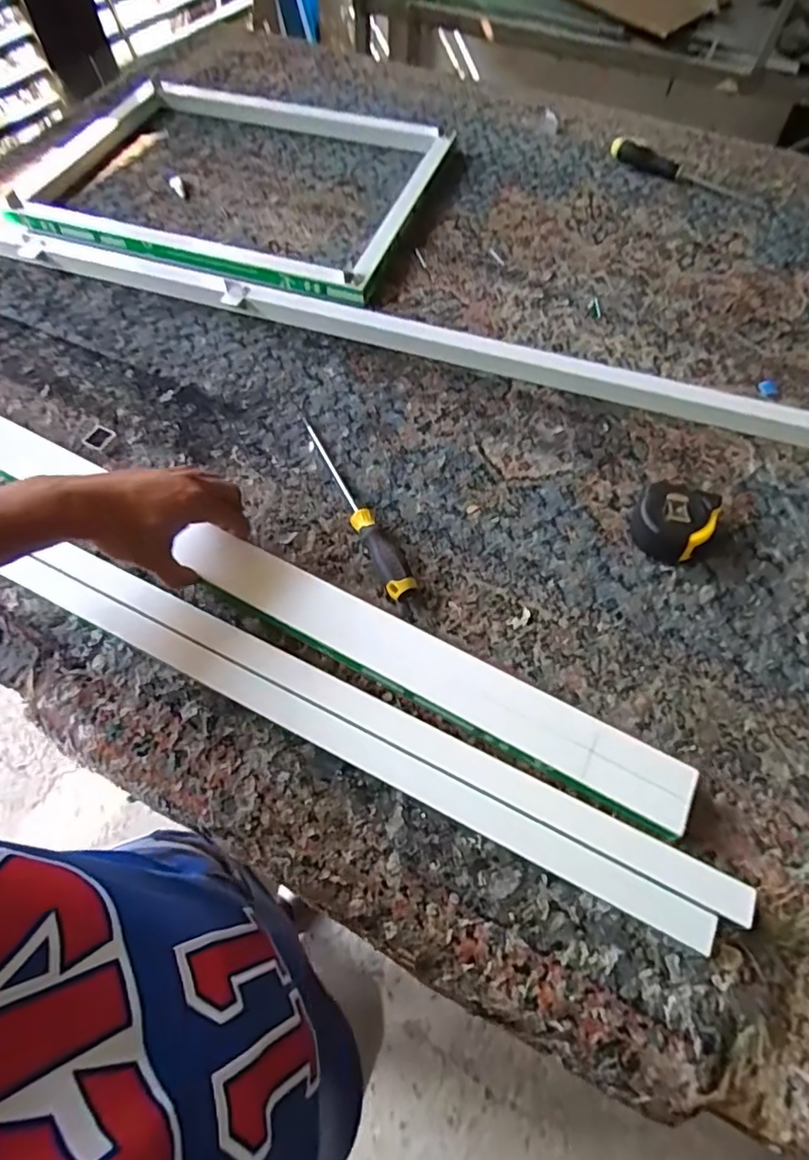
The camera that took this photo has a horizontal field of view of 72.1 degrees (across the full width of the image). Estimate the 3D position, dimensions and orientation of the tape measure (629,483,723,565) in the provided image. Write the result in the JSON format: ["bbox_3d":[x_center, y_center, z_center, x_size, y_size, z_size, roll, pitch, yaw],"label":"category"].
[{"bbox_3d":[0.248,-0.054,0.519,0.066,0.048,0.063,30,65,15],"label":"tape measure"}]

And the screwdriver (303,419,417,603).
[{"bbox_3d":[-0.048,-0.081,0.546,0.030,0.028,0.241,-22,63,-12],"label":"screwdriver"}]

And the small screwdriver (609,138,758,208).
[{"bbox_3d":[0.416,-0.612,0.828,0.229,0.026,0.033,30,65,16],"label":"small screwdriver"}]

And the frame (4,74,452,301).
[{"bbox_3d":[-0.254,-0.609,0.813,0.583,0.031,0.435,17,63,9],"label":"frame"}]

